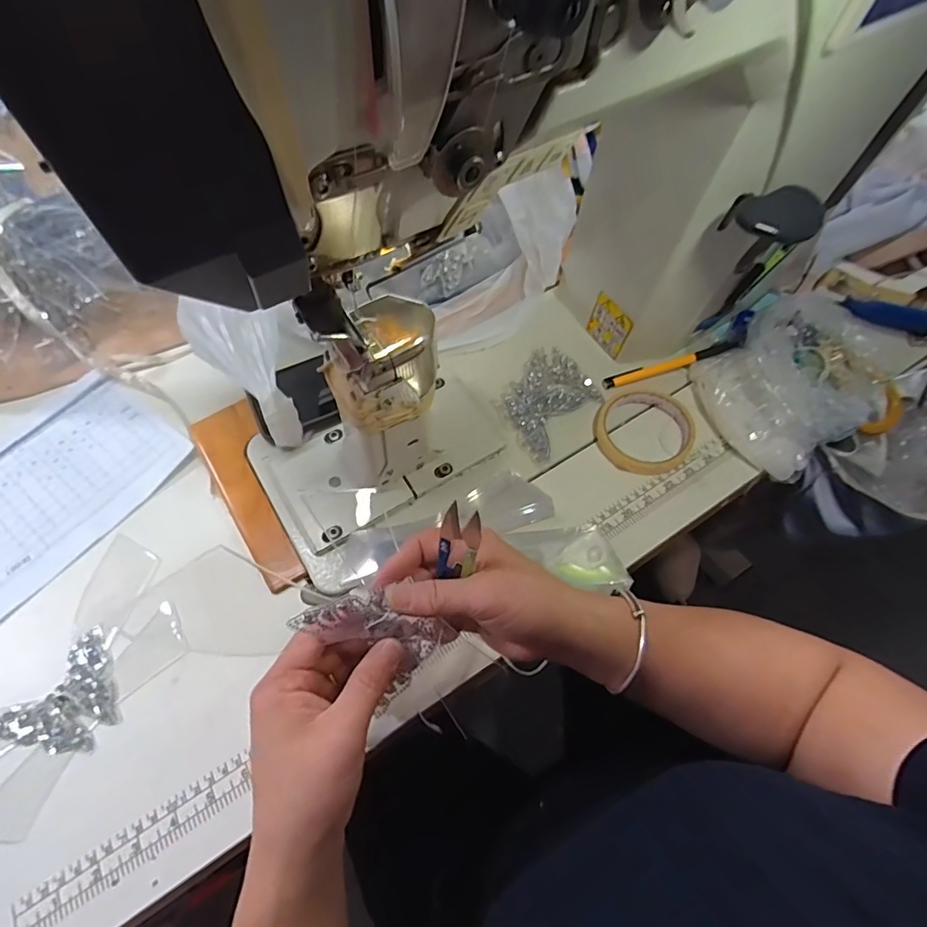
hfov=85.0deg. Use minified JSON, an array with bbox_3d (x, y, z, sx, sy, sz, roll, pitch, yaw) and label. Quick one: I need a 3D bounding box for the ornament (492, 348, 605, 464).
[{"bbox_3d":[0.082,-0.066,0.505,0.081,0.013,0.109,39,67,22],"label":"ornament"}]

